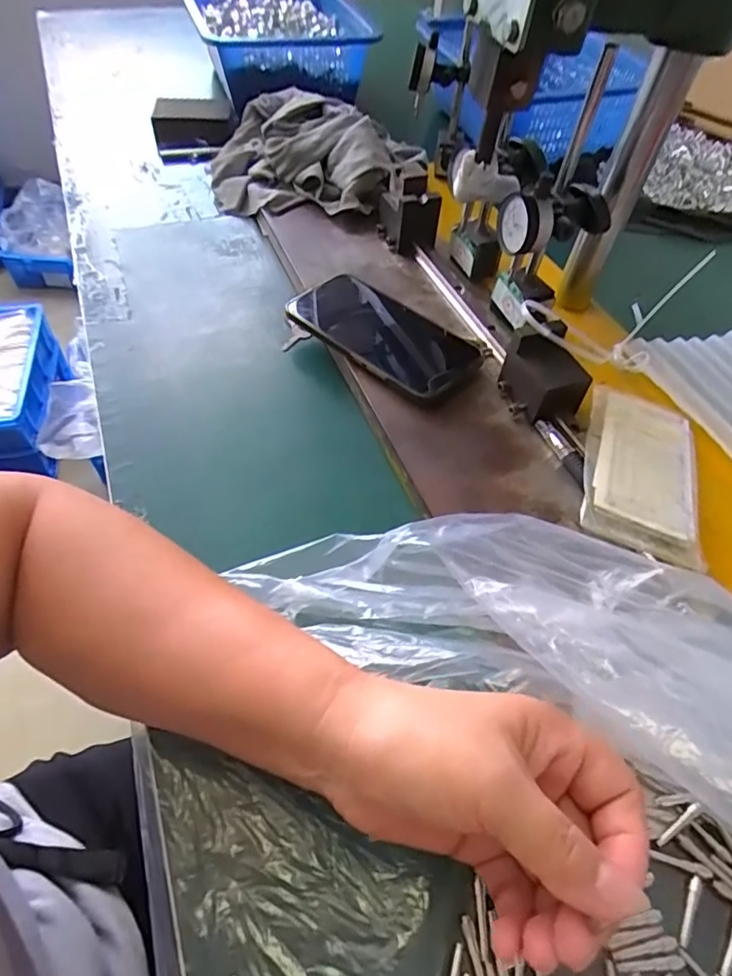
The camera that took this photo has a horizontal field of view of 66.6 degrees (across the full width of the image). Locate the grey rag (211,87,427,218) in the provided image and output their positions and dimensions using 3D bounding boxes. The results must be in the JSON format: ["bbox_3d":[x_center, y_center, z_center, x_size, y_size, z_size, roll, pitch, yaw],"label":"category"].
[{"bbox_3d":[-0.062,-0.352,0.603,0.243,0.071,0.146,12,53,8],"label":"grey rag"}]

